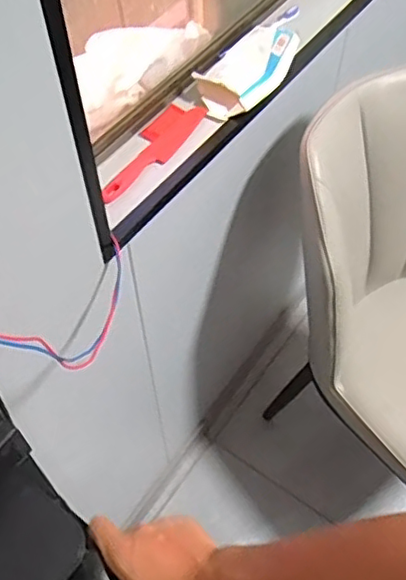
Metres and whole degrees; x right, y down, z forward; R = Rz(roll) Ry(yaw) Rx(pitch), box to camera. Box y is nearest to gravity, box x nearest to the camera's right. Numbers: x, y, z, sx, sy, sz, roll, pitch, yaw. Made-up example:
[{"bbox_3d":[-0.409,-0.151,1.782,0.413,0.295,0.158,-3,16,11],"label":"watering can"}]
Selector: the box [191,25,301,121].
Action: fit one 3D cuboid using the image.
[{"bbox_3d":[0.068,-0.329,0.896,0.106,0.050,0.202,30,61,19],"label":"box"}]

